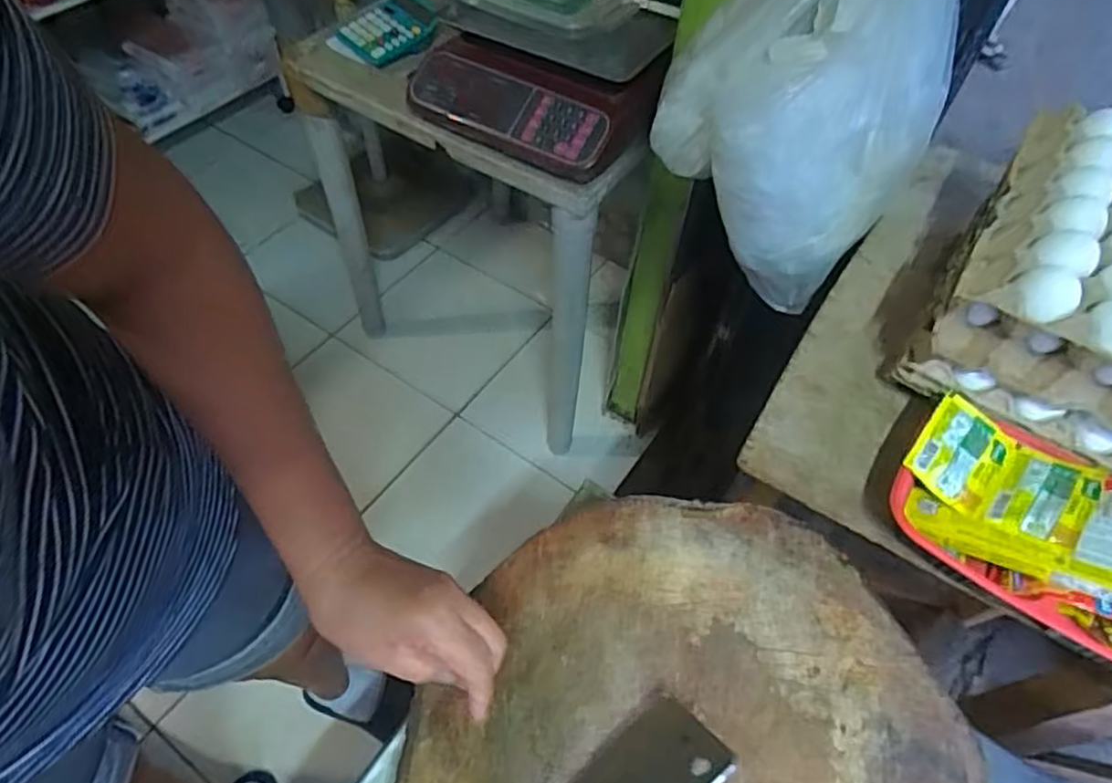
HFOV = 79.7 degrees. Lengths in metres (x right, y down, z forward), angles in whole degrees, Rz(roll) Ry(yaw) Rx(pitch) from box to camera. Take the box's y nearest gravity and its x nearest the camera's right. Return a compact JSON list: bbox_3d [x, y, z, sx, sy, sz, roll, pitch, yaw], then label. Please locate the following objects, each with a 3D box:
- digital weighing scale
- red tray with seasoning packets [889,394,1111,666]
[{"bbox_3d":[-0.001,-0.491,0.985,0.359,0.120,0.359,31,59,18],"label":"digital weighing scale"},{"bbox_3d":[0.361,0.100,0.488,0.208,0.059,0.139,31,59,18],"label":"red tray with seasoning packets"}]

